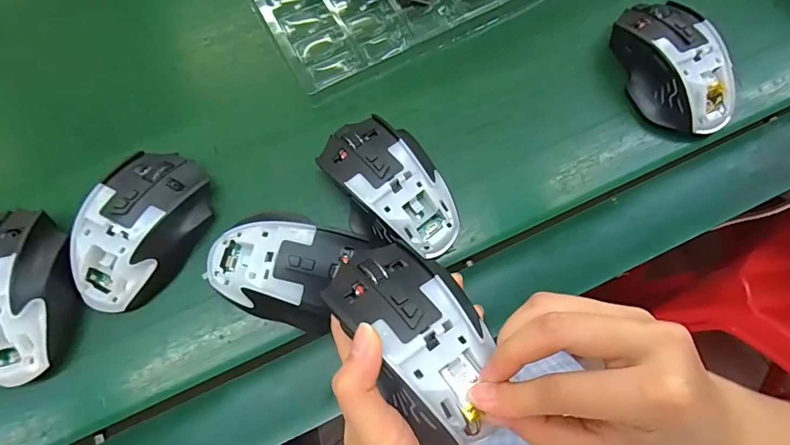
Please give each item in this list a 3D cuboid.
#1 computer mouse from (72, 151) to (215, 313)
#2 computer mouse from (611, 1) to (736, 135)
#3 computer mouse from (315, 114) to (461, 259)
[{"bbox_3d":[-0.176,0.004,0.303,0.068,0.043,0.112,16,71,6],"label":"computer mouse"},{"bbox_3d":[0.215,-0.122,0.333,0.064,0.039,0.114,-21,75,-6],"label":"computer mouse"},{"bbox_3d":[-0.005,-0.024,0.309,0.072,0.039,0.114,-28,75,-8],"label":"computer mouse"}]

